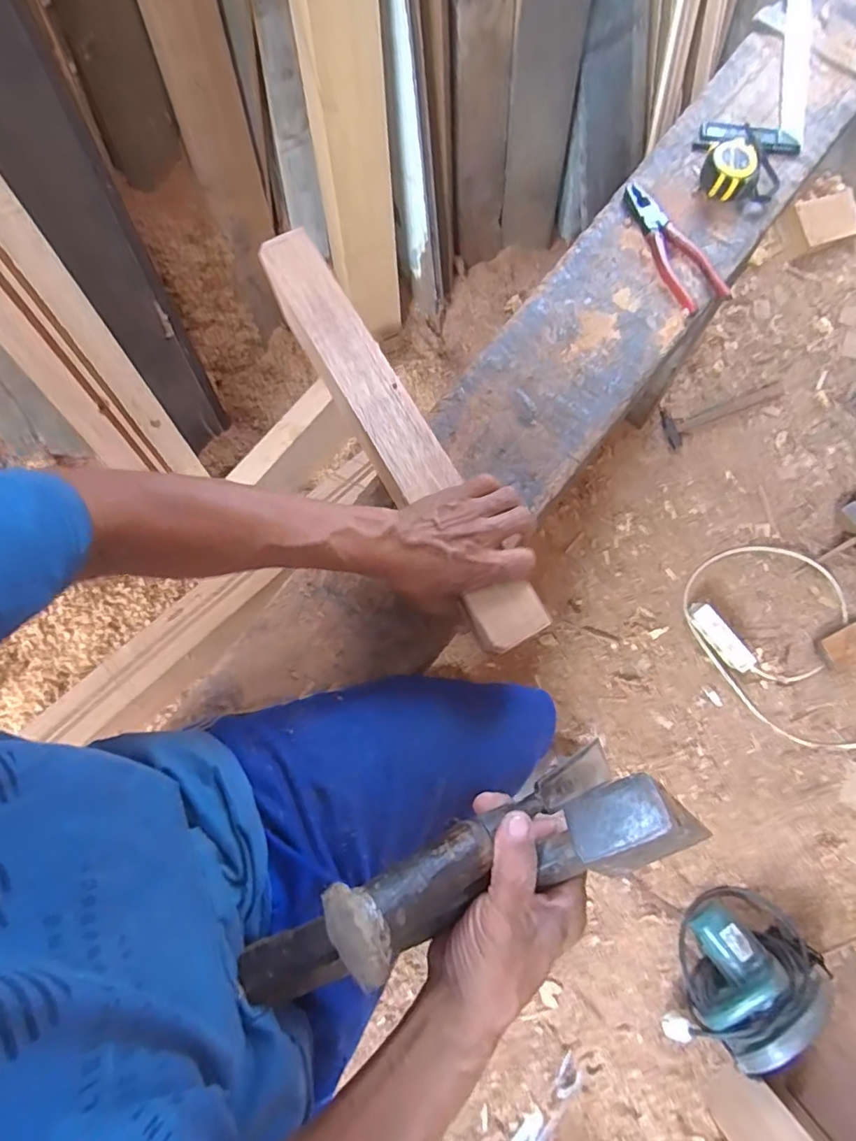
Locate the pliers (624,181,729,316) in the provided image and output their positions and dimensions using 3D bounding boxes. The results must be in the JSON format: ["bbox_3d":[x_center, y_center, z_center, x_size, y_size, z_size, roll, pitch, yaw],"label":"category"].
[{"bbox_3d":[0.302,-0.406,0.702,0.065,0.013,0.182,-28,81,-5],"label":"pliers"}]

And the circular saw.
[{"bbox_3d":[0.559,0.737,1.005,0.309,0.182,0.183,-34,82,-6],"label":"circular saw"}]

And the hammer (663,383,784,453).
[{"bbox_3d":[0.686,-0.366,1.293,0.292,0.040,0.087,-18,81,-4],"label":"hammer"}]

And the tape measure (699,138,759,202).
[{"bbox_3d":[0.384,-0.510,0.710,0.062,0.032,0.070,-6,80,-2],"label":"tape measure"}]

